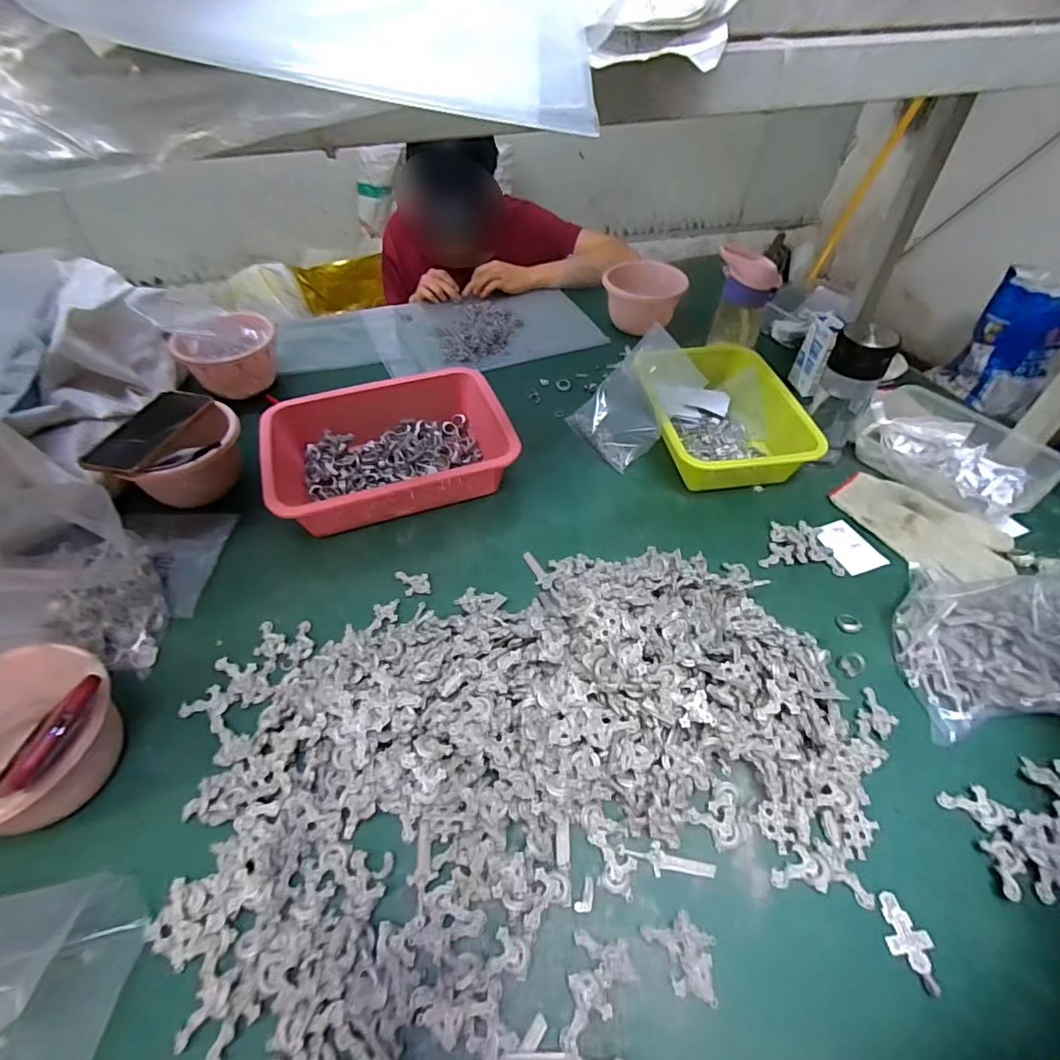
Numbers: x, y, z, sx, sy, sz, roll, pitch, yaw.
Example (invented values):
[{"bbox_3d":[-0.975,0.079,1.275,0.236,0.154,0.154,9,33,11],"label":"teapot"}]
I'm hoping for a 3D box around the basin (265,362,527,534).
[{"bbox_3d":[-0.187,-0.110,0.708,0.303,0.088,0.218,-18,51,-14],"label":"basin"}]

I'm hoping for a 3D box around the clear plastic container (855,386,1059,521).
[{"bbox_3d":[0.573,-0.114,0.723,0.179,0.059,0.235,-32,56,-26],"label":"clear plastic container"}]

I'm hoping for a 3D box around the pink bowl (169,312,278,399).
[{"bbox_3d":[-0.466,-0.269,0.825,0.146,0.072,0.131,-23,52,-19],"label":"pink bowl"}]

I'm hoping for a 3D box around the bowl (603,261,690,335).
[{"bbox_3d":[0.207,-0.409,0.956,0.134,0.096,0.119,15,50,13],"label":"bowl"}]

